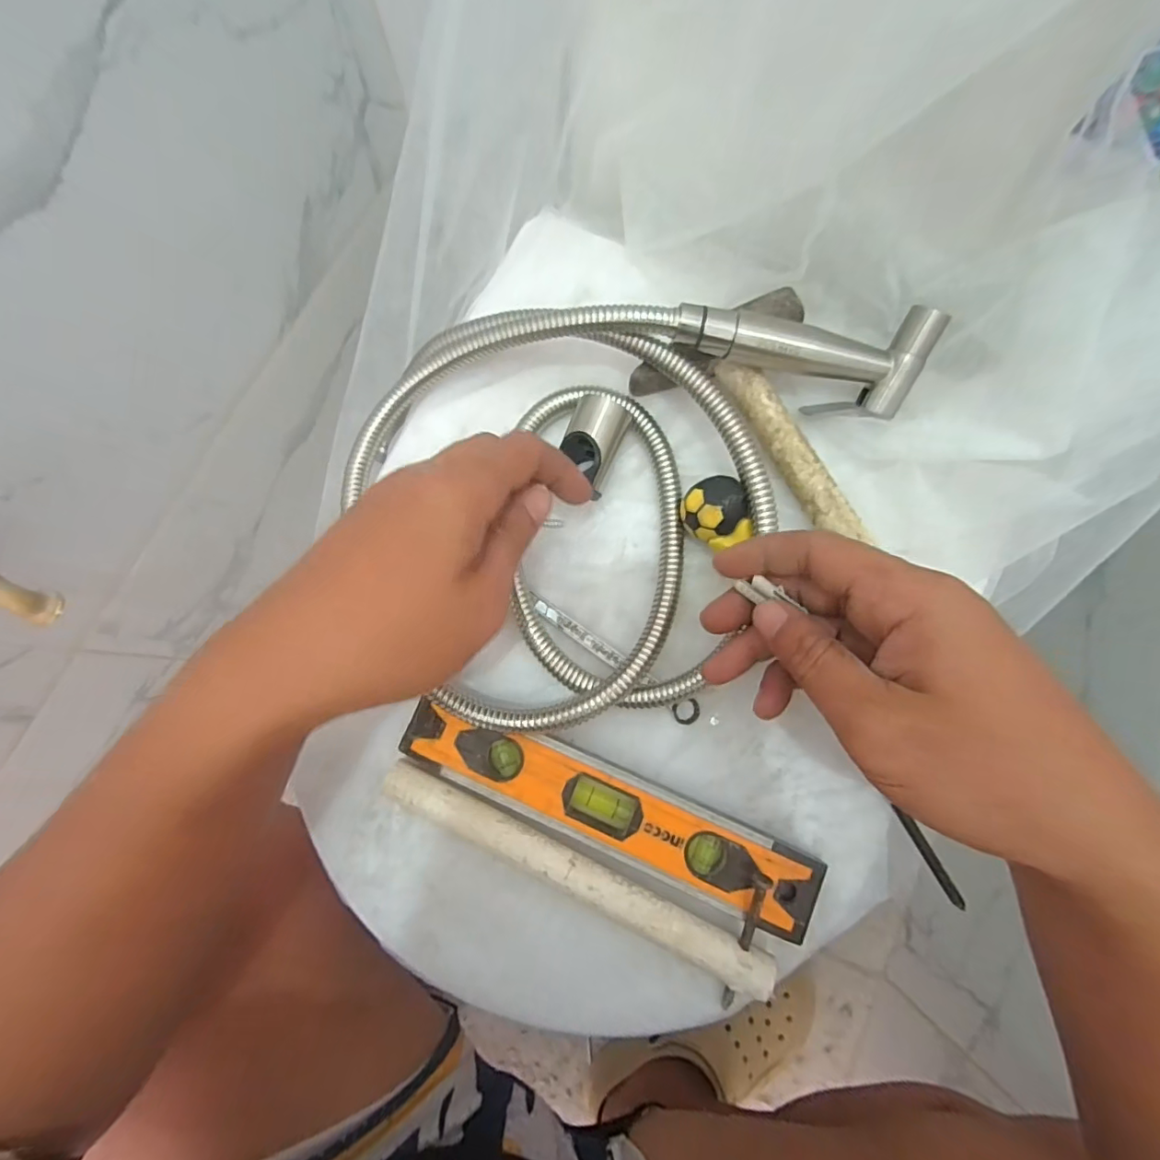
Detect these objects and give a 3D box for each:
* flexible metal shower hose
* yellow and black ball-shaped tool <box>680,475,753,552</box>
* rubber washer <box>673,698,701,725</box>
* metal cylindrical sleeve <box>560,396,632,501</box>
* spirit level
[{"bbox_3d":[-0.003,-0.042,0.283,0.210,0.047,0.224,0,79,1],"label":"flexible metal shower hose"},{"bbox_3d":[0.070,-0.034,0.283,0.031,0.026,0.036,-14,79,-2],"label":"yellow and black ball-shaped tool"},{"bbox_3d":[0.058,0.071,0.287,0.015,0.005,0.013,-21,79,-3],"label":"rubber washer"},{"bbox_3d":[0.007,-0.075,0.297,0.030,0.026,0.050,21,80,5],"label":"metal cylindrical sleeve"},{"bbox_3d":[0.012,0.115,0.272,0.216,0.021,0.040,23,80,5],"label":"spirit level"}]

